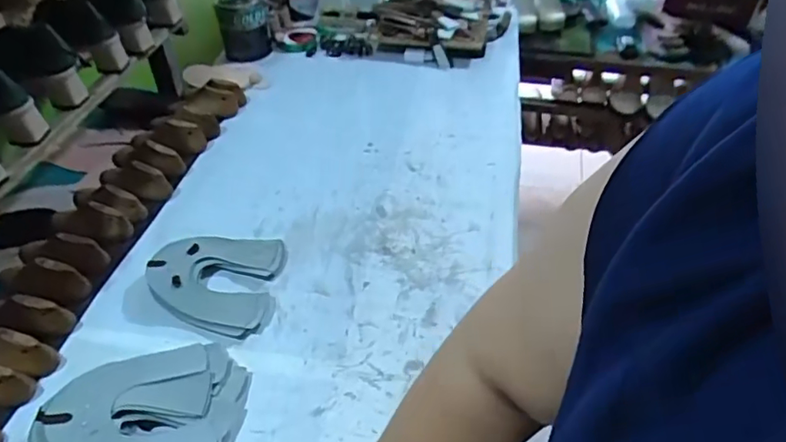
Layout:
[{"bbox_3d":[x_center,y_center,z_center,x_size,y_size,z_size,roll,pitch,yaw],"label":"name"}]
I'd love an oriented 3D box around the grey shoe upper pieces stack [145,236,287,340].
[{"bbox_3d":[-0.253,0.079,0.790,0.178,0.027,0.170,2,44,3],"label":"grey shoe upper pieces stack"}]

